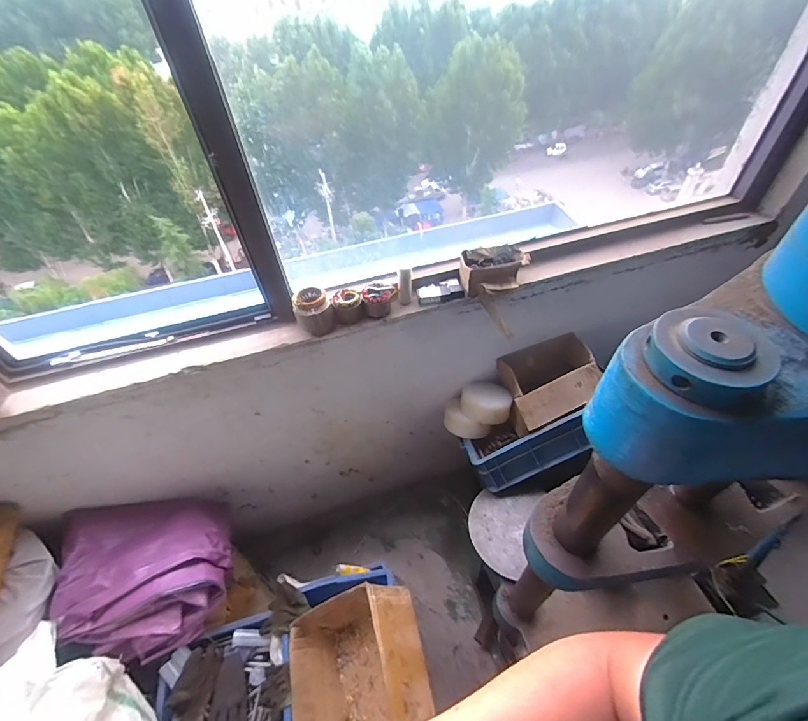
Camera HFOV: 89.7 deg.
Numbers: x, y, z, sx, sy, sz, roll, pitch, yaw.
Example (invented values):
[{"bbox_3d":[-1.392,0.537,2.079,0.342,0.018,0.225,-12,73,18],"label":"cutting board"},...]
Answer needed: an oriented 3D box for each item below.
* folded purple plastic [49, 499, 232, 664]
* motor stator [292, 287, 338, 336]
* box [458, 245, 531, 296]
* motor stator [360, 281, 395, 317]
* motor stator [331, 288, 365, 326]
[{"bbox_3d":[-0.679,0.572,1.116,0.384,0.240,0.428,-22,50,-15],"label":"folded purple plastic"},{"bbox_3d":[-0.215,-0.116,0.962,0.087,0.086,0.078,-23,50,-15],"label":"motor stator"},{"bbox_3d":[0.231,-0.222,1.014,0.164,0.070,0.116,-11,48,-5],"label":"box"},{"bbox_3d":[-0.059,-0.155,1.002,0.080,0.061,0.079,-1,48,3],"label":"motor stator"},{"bbox_3d":[-0.136,-0.132,0.995,0.072,0.072,0.064,-12,48,-7],"label":"motor stator"}]

